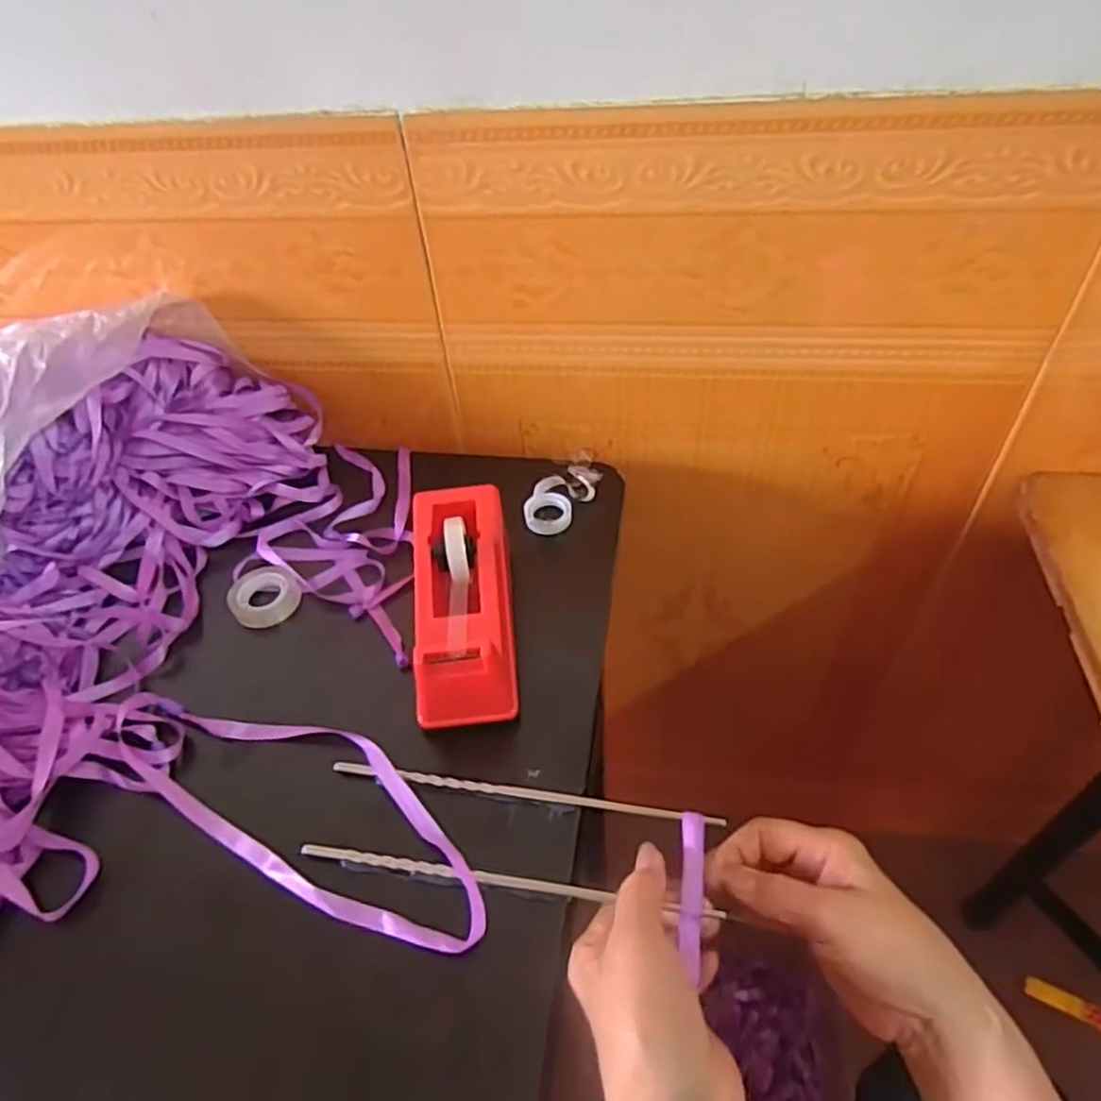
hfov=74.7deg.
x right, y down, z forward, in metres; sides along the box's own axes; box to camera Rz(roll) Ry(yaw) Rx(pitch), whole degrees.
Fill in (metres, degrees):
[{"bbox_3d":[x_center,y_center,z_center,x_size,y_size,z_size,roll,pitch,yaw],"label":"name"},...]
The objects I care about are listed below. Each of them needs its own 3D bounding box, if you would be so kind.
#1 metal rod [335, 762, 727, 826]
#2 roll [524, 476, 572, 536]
[{"bbox_3d":[-0.017,0.138,0.410,0.223,0.006,0.008,5,47,10],"label":"metal rod"},{"bbox_3d":[-0.002,-0.034,0.566,0.035,0.019,0.047,-4,47,-1],"label":"roll"}]

